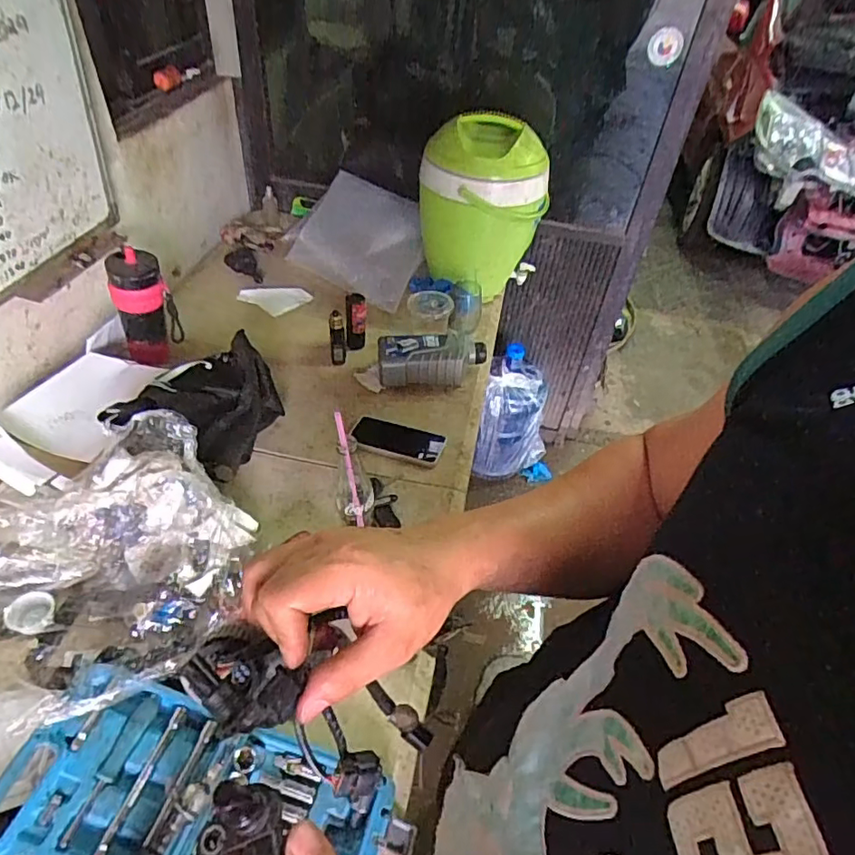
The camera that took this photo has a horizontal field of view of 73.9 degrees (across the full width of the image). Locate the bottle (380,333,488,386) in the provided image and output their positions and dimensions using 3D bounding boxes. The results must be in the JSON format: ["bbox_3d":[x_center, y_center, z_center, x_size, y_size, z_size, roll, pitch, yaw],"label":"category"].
[{"bbox_3d":[0.014,-0.132,1.136,0.221,0.077,0.098,0,45,-6],"label":"bottle"}]

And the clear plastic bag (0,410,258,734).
[{"bbox_3d":[-0.443,0.179,0.732,0.393,0.125,0.385,-2,45,-8],"label":"clear plastic bag"}]

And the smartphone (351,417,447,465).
[{"bbox_3d":[-0.053,0.021,1.023,0.165,0.008,0.087,13,39,8],"label":"smartphone"}]

